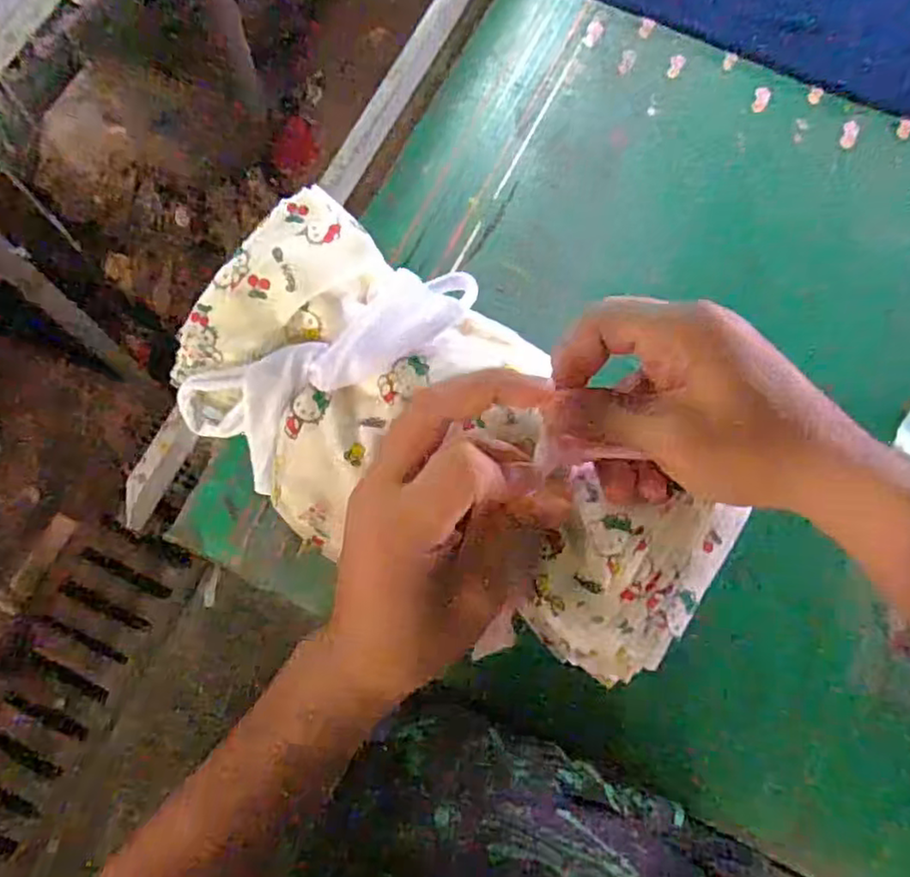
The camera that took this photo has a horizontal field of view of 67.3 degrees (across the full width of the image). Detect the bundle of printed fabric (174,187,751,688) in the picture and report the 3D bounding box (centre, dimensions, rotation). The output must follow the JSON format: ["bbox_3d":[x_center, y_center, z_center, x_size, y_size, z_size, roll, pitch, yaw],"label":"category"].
[{"bbox_3d":[-0.005,0.005,0.339,0.291,0.050,0.140,35,80,7],"label":"bundle of printed fabric"}]

